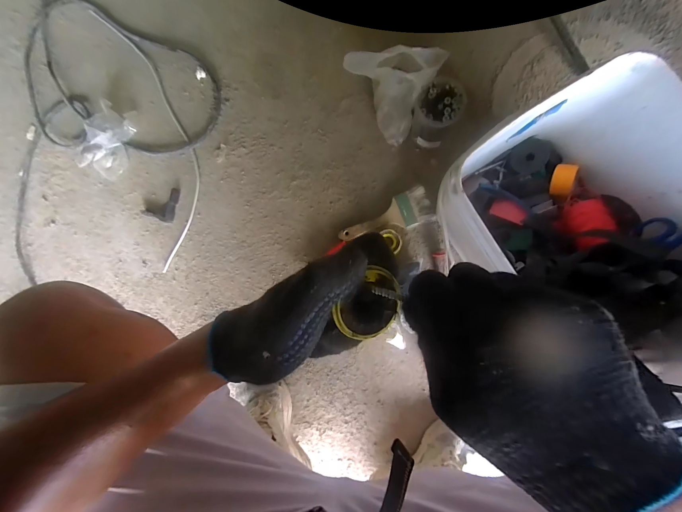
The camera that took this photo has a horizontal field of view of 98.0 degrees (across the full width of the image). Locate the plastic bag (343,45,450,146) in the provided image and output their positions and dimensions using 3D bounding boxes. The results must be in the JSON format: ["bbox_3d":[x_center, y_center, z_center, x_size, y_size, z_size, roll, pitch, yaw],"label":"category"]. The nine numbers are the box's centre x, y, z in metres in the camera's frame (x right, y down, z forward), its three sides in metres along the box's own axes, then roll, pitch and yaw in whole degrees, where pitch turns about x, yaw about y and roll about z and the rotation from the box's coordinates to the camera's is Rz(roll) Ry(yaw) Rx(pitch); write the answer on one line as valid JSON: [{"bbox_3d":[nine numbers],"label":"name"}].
[{"bbox_3d":[0.089,-0.303,0.544,0.135,0.183,0.097,33,94,6],"label":"plastic bag"}]

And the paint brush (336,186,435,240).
[{"bbox_3d":[0.091,-0.079,0.634,0.196,0.031,0.066,-22,88,7],"label":"paint brush"}]

